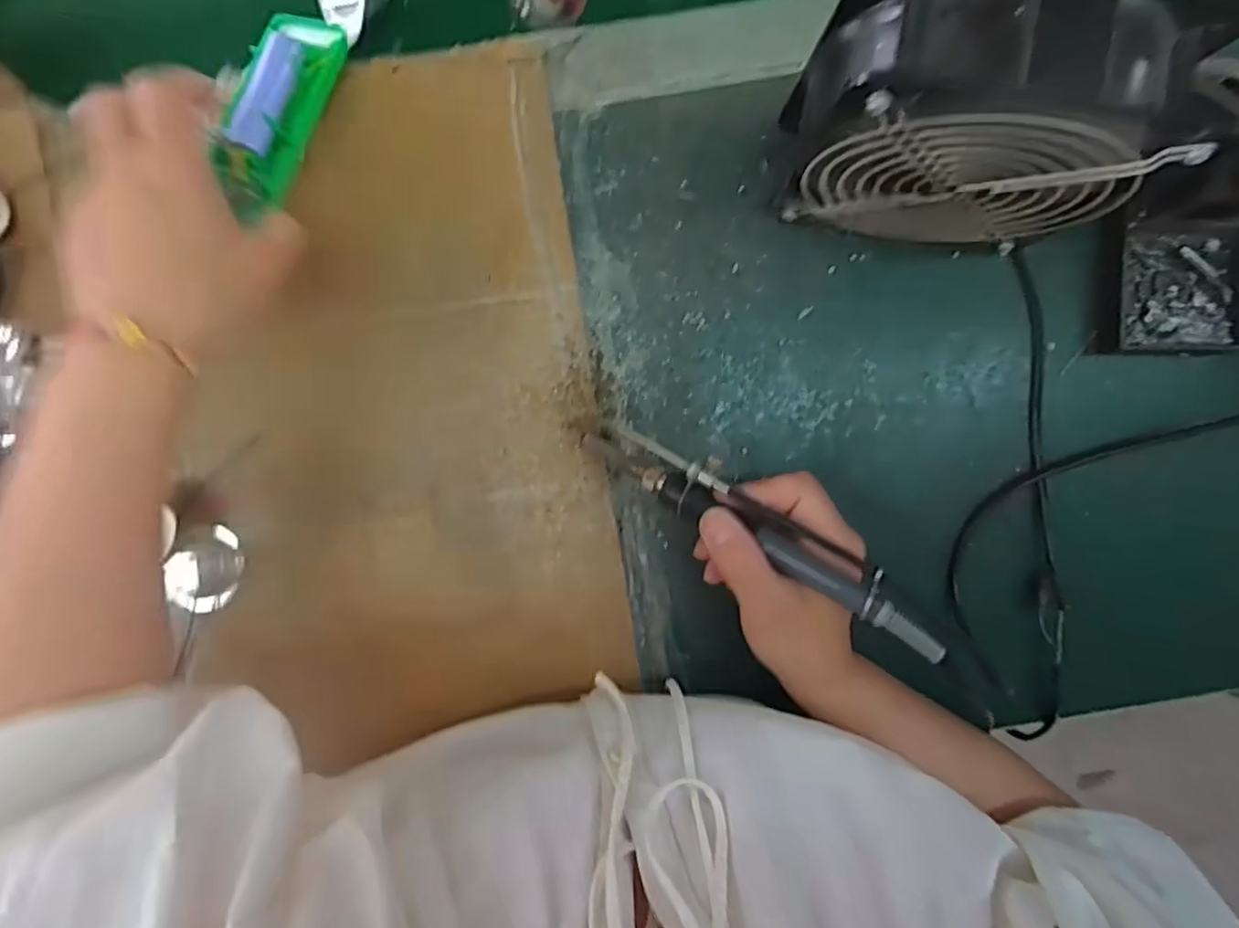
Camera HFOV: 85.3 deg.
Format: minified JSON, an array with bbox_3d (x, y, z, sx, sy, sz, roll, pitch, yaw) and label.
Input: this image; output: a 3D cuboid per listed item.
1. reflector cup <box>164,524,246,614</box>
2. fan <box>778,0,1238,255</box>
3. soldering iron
[{"bbox_3d":[-0.223,0.059,0.361,0.034,0.024,0.042,-21,93,0],"label":"reflector cup"},{"bbox_3d":[0.157,-0.143,0.293,0.158,0.133,0.058,15,92,-2],"label":"fan"},{"bbox_3d":[0.063,0.030,0.317,0.189,0.015,0.024,32,88,20],"label":"soldering iron"}]

